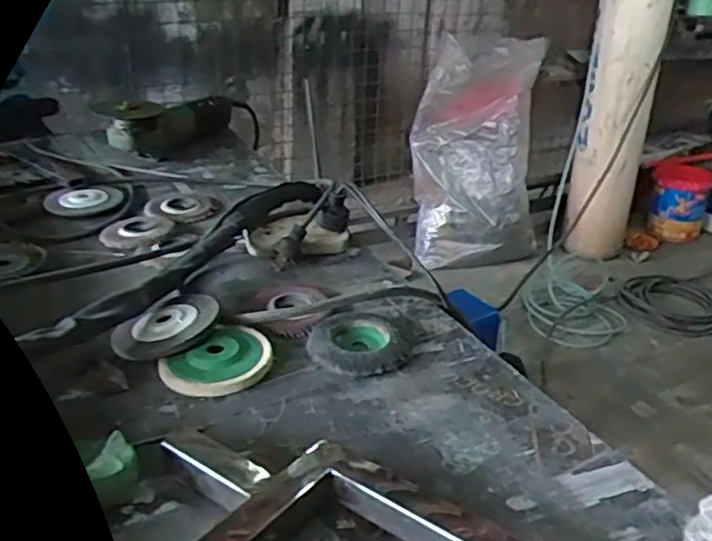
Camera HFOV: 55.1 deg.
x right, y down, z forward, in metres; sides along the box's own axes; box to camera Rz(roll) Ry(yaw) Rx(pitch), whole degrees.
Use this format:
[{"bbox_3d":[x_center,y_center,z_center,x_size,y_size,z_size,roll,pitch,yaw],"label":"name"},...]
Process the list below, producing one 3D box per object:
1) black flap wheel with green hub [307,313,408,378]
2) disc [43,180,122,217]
[{"bbox_3d":[0.004,0.066,0.625,0.084,0.014,0.082,2,26,-1],"label":"black flap wheel with green hub"},{"bbox_3d":[-0.361,-0.096,0.902,0.095,0.015,0.090,2,26,-1],"label":"disc"}]

